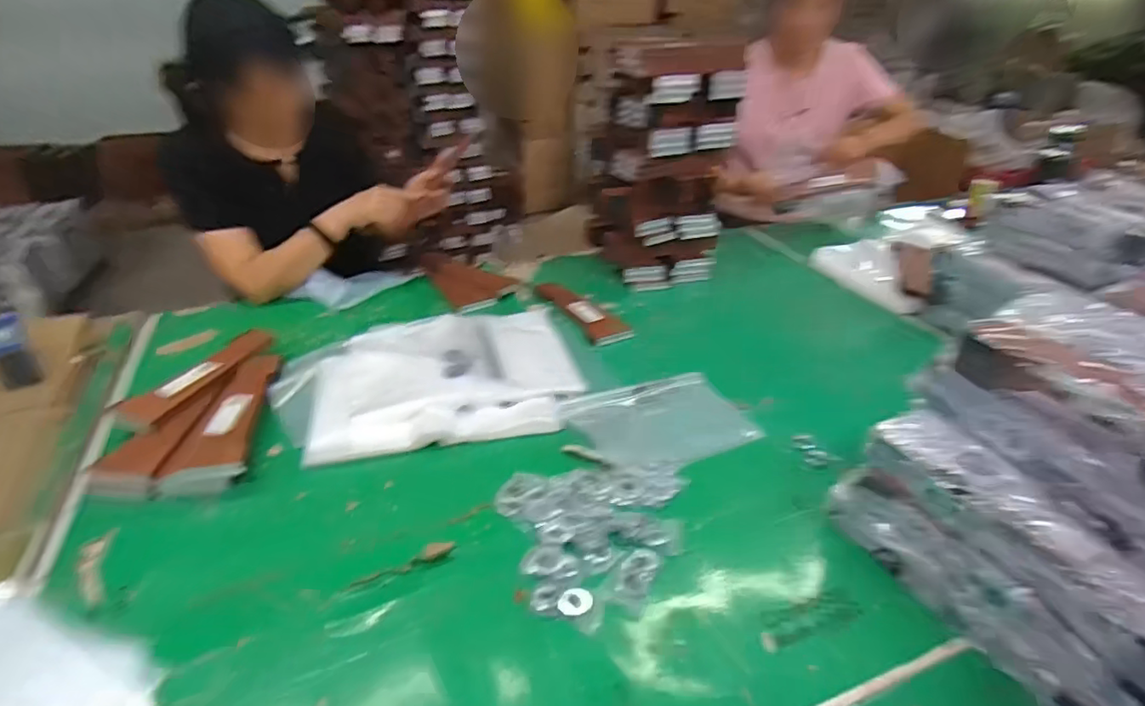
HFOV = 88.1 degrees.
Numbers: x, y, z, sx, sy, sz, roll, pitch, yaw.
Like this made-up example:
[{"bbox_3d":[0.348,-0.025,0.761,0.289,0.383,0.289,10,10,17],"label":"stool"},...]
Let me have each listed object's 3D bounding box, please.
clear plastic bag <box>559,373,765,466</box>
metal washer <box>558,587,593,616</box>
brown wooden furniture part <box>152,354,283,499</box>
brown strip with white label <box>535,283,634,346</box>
[{"bbox_3d":[0.123,0.090,0.819,0.247,0.025,0.153,-8,37,-15],"label":"clear plastic bag"},{"bbox_3d":[0.003,0.251,0.600,0.034,0.004,0.029,2,36,0],"label":"metal washer"},{"bbox_3d":[-0.470,0.087,0.807,0.099,0.030,0.234,-4,35,-8],"label":"brown wooden furniture part"},{"bbox_3d":[0.014,-0.079,1.092,0.070,0.024,0.226,-22,42,-30],"label":"brown strip with white label"}]

